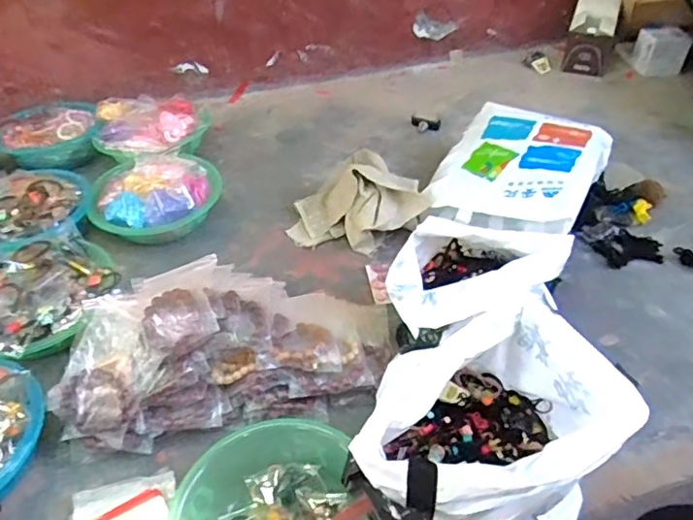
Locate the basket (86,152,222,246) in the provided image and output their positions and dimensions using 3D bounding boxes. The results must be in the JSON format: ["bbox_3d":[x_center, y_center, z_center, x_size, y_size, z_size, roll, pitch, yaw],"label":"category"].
[{"bbox_3d":[-0.345,-0.108,1.043,0.232,0.106,0.187,-18,45,-15],"label":"basket"}]

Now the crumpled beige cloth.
[{"bbox_3d":[0.023,-0.109,1.033,0.239,0.101,0.183,1,44,4],"label":"crumpled beige cloth"}]

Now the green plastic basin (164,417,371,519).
[{"bbox_3d":[-0.090,0.287,0.645,0.218,0.057,0.200,-1,43,1],"label":"green plastic basin"}]

